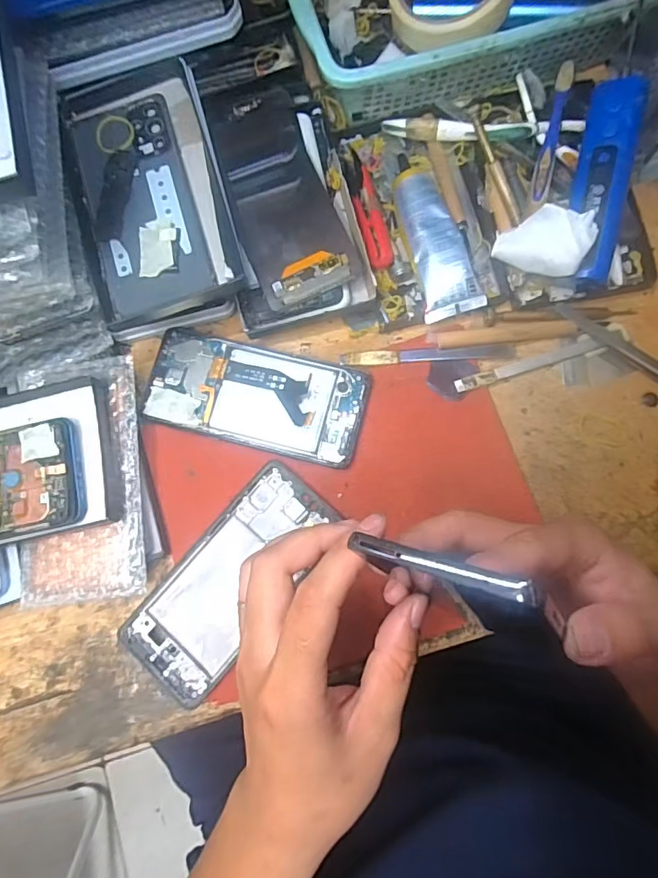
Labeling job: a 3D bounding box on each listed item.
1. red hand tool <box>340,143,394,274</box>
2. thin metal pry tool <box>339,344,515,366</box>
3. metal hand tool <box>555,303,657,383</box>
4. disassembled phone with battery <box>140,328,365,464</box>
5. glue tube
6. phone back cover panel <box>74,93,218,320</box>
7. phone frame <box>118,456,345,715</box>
[{"bbox_3d":[0.029,-0.187,0.393,0.019,0.011,0.115,-13,79,1],"label":"red hand tool"},{"bbox_3d":[0.074,-0.062,0.374,0.128,0.004,0.010,-3,79,3],"label":"thin metal pry tool"},{"bbox_3d":[0.233,-0.056,0.365,0.149,0.011,0.015,37,84,9],"label":"metal hand tool"},{"bbox_3d":[-0.054,-0.033,0.369,0.161,0.007,0.072,14,81,6],"label":"disassembled phone with battery"},{"bbox_3d":[0.078,-0.158,0.382,0.041,0.021,0.135,-16,79,1],"label":"glue tube"},{"bbox_3d":[-0.132,-0.166,0.353,0.073,0.006,0.151,-16,79,1],"label":"phone back cover panel"},{"bbox_3d":[-0.069,0.097,0.350,0.071,0.009,0.165,38,84,9],"label":"phone frame"}]

